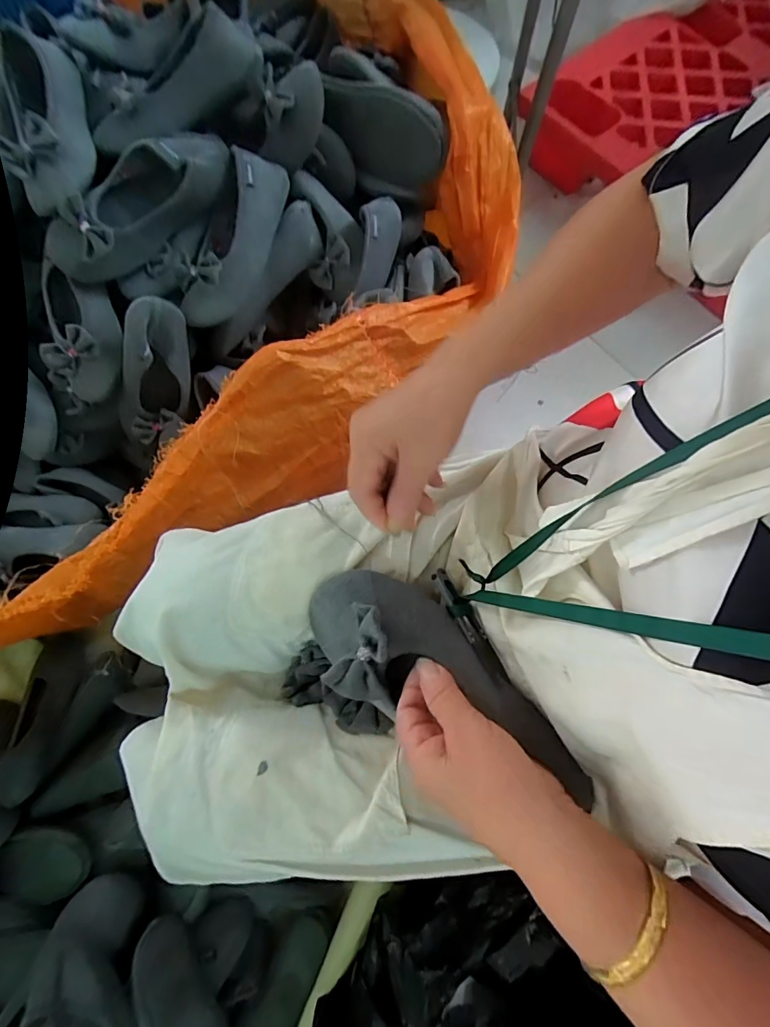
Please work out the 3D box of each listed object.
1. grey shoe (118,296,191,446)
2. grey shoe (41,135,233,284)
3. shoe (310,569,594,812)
[{"bbox_3d":[-0.324,-0.184,0.639,0.078,0.226,0.065,36,39,9],"label":"grey shoe"},{"bbox_3d":[-0.304,-0.398,0.585,0.268,0.084,0.095,-43,79,-11],"label":"grey shoe"},{"bbox_3d":[0.044,0.120,0.335,0.233,0.063,0.091,28,77,10],"label":"shoe"}]

